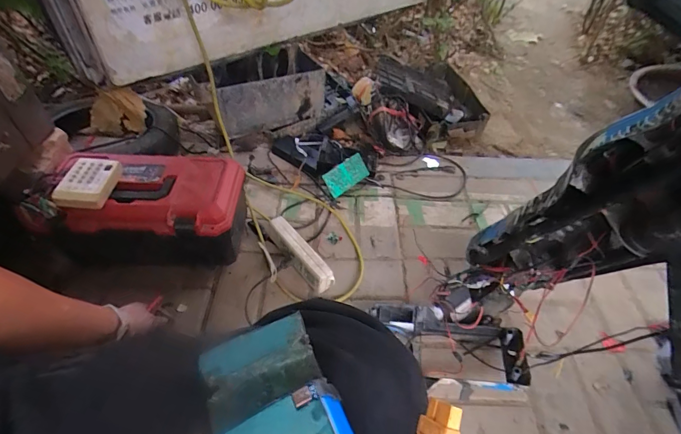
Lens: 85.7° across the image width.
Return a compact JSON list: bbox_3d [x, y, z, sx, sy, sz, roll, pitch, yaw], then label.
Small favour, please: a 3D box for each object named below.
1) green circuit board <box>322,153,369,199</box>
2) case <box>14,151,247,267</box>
[{"bbox_3d":[0.016,-0.108,0.952,0.125,0.068,0.012,-35,15,-26],"label":"green circuit board"},{"bbox_3d":[-0.371,-0.014,0.723,0.338,0.146,0.169,-1,48,-3],"label":"case"}]

